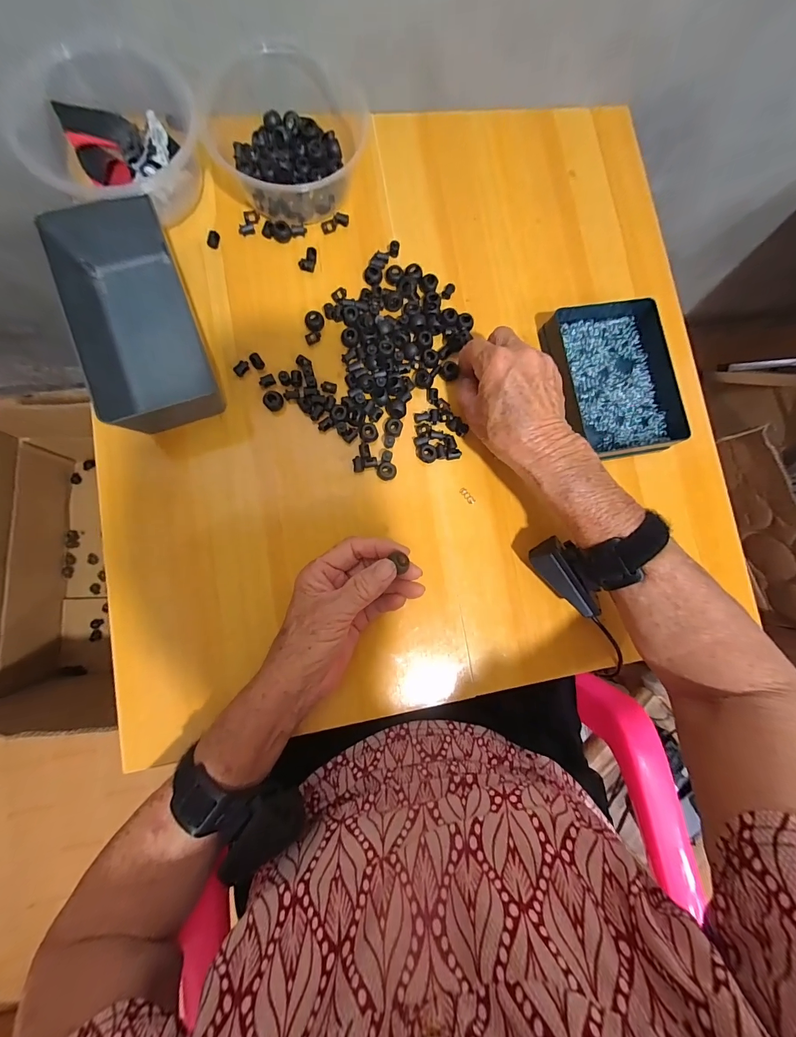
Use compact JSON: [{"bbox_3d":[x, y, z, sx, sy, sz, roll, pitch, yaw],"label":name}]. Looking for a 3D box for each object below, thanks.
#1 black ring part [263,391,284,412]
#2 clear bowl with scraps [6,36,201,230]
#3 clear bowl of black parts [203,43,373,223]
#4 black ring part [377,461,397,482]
[{"bbox_3d":[-0.114,-0.108,0.342,0.017,0.013,0.015,-35,88,-9],"label":"black ring part"},{"bbox_3d":[-0.249,-0.335,0.325,0.139,0.064,0.124,-25,86,-8],"label":"clear bowl with scraps"},{"bbox_3d":[-0.105,-0.366,0.357,0.147,0.047,0.149,1,83,-6],"label":"clear bowl of black parts"},{"bbox_3d":[-0.011,-0.044,0.347,0.017,0.011,0.018,1,83,-6],"label":"black ring part"}]

